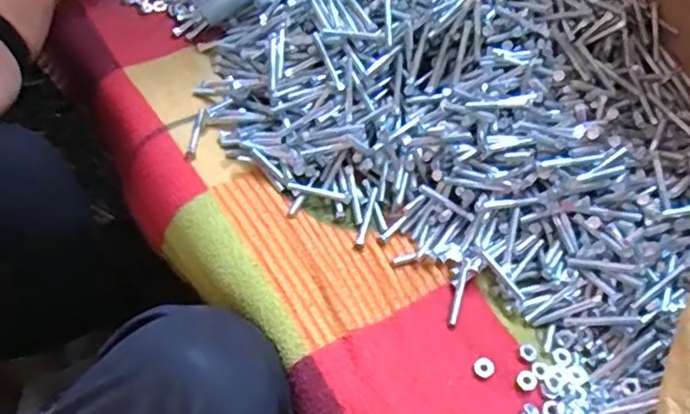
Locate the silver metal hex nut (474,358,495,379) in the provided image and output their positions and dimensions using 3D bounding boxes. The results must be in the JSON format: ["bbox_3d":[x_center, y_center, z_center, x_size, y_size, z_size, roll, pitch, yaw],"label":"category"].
[{"bbox_3d":[0.108,0.125,0.470,0.016,0.004,0.014,-24,63,-20],"label":"silver metal hex nut"}]

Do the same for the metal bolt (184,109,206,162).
[{"bbox_3d":[-0.139,-0.067,0.569,0.009,0.011,0.060,7,57,-2],"label":"metal bolt"}]

